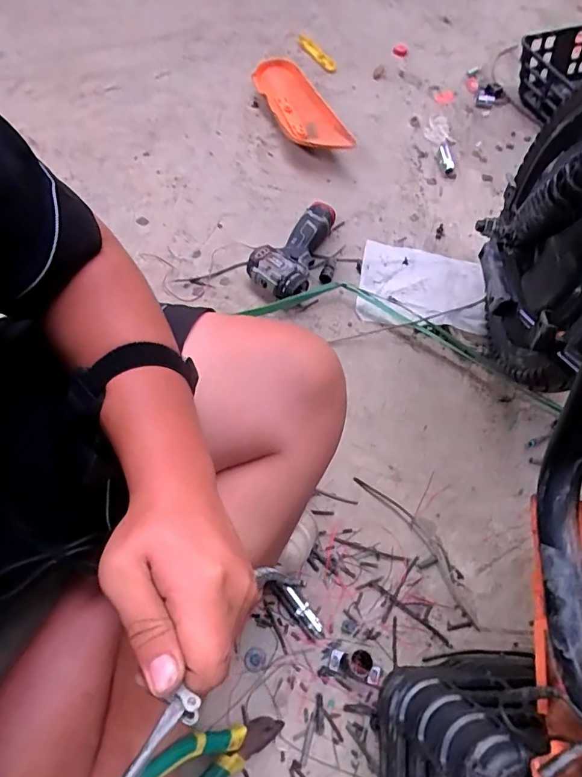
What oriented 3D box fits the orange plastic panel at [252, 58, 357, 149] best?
[{"bbox_3d":[0.020,-0.560,0.958,0.093,0.040,0.310,-23,67,-14],"label":"orange plastic panel"}]

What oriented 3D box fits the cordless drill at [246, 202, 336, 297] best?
[{"bbox_3d":[0.002,-0.238,0.807,0.102,0.053,0.187,21,64,7],"label":"cordless drill"}]

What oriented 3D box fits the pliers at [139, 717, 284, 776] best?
[{"bbox_3d":[-0.074,0.354,0.457,0.028,0.196,0.054,-34,62,31],"label":"pliers"}]

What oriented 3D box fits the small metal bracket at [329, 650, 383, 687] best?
[{"bbox_3d":[0.077,0.321,0.554,0.060,0.030,0.031,16,63,4],"label":"small metal bracket"}]

